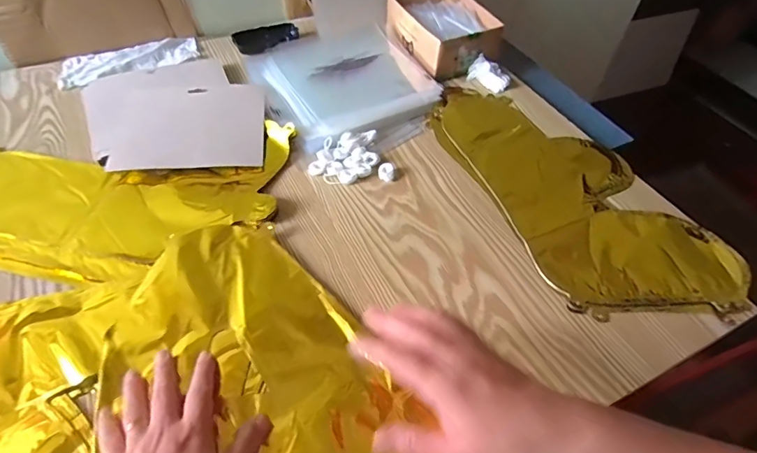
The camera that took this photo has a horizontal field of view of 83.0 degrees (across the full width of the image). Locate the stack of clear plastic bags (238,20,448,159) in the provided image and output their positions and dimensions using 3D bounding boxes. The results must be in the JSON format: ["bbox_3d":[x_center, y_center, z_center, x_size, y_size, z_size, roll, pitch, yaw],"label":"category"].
[{"bbox_3d":[-0.051,-0.225,0.666,0.236,0.027,0.284,-27,58,-22],"label":"stack of clear plastic bags"}]

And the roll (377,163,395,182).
[{"bbox_3d":[0.009,-0.071,0.555,0.020,0.011,0.025,7,52,2],"label":"roll"}]

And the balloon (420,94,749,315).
[{"bbox_3d":[0.238,-0.057,0.553,0.210,0.014,0.417,-19,55,-17],"label":"balloon"}]

